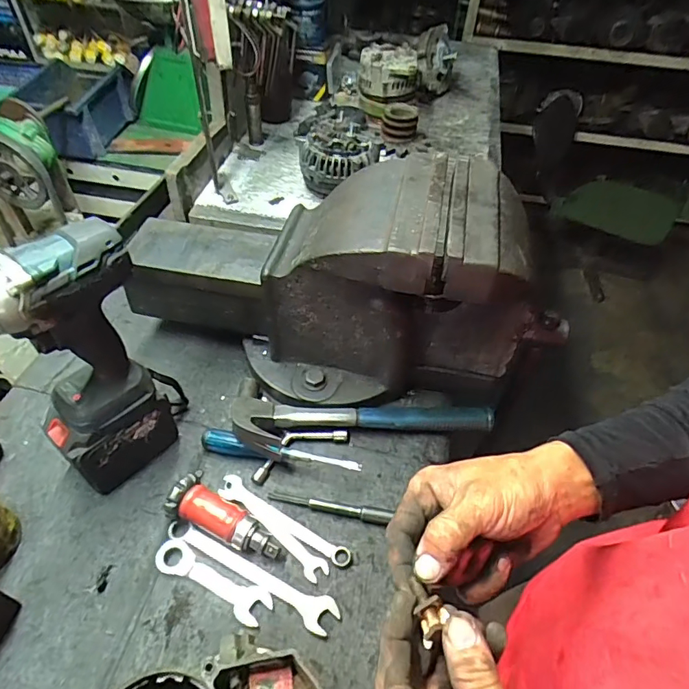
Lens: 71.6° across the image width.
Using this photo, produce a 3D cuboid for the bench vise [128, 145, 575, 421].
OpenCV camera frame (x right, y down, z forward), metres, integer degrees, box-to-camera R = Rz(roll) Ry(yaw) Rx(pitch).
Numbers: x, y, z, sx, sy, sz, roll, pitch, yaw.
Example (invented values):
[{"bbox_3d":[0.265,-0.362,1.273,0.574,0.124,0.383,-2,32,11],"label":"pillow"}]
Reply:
[{"bbox_3d":[-0.015,-0.080,0.588,0.539,0.240,0.191,6,48,2],"label":"bench vise"}]

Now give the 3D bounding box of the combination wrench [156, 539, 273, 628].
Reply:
[{"bbox_3d":[-0.137,0.243,0.495,0.129,0.008,0.034,22,51,16],"label":"combination wrench"}]

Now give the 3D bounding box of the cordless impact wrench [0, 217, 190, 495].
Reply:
[{"bbox_3d":[-0.250,0.031,0.488,0.148,0.294,0.077,-29,56,-26],"label":"cordless impact wrench"}]

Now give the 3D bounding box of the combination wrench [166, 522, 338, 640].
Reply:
[{"bbox_3d":[-0.100,0.238,0.503,0.201,0.005,0.032,22,51,16],"label":"combination wrench"}]

